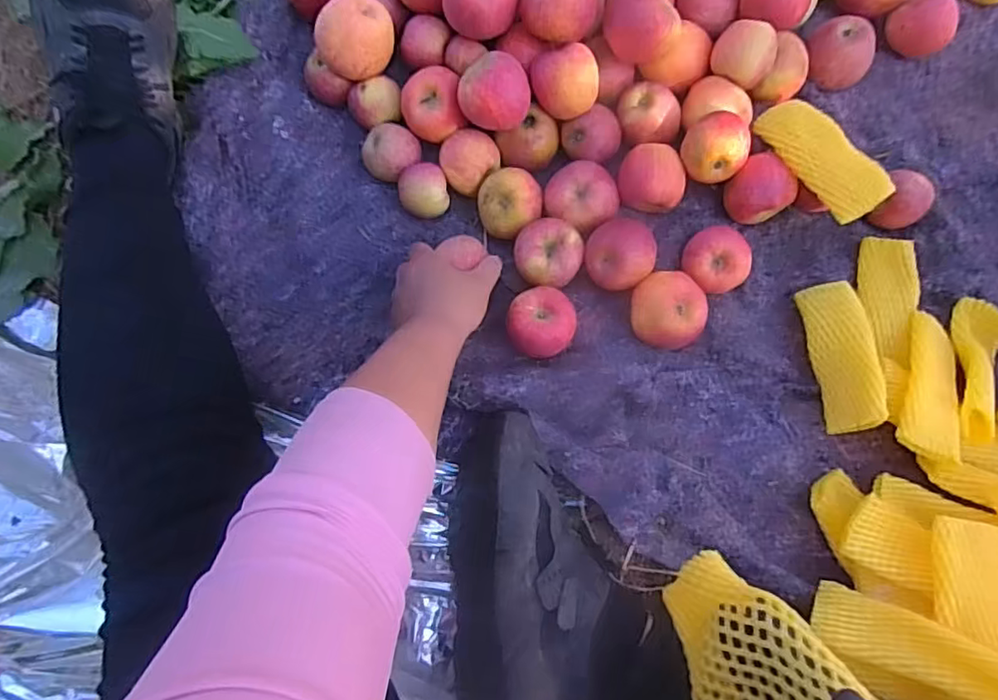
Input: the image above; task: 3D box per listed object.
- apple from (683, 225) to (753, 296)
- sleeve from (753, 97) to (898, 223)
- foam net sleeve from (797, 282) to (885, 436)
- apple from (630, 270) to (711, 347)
[{"bbox_3d":[0.226,-0.092,0.632,0.066,0.054,0.066,0,77,1],"label":"apple"},{"bbox_3d":[0.320,-0.197,0.601,0.049,0.030,0.150,-25,62,-5],"label":"sleeve"},{"bbox_3d":[0.339,0.004,0.592,0.049,0.059,0.154,-3,77,0],"label":"foam net sleeve"},{"bbox_3d":[0.172,-0.038,0.620,0.075,0.062,0.069,0,77,0],"label":"apple"}]

